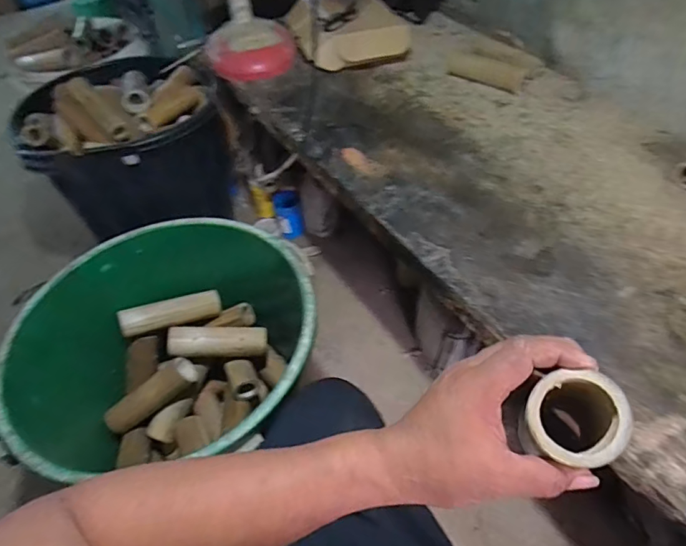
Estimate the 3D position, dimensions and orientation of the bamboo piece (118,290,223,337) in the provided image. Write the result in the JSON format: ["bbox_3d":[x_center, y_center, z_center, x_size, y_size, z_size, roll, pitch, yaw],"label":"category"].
[{"bbox_3d":[-0.324,0.075,0.880,0.183,0.040,0.039,-14,47,-33],"label":"bamboo piece"}]

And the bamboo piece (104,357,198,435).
[{"bbox_3d":[-0.362,0.232,0.880,0.177,0.051,0.064,-38,56,-10],"label":"bamboo piece"}]

